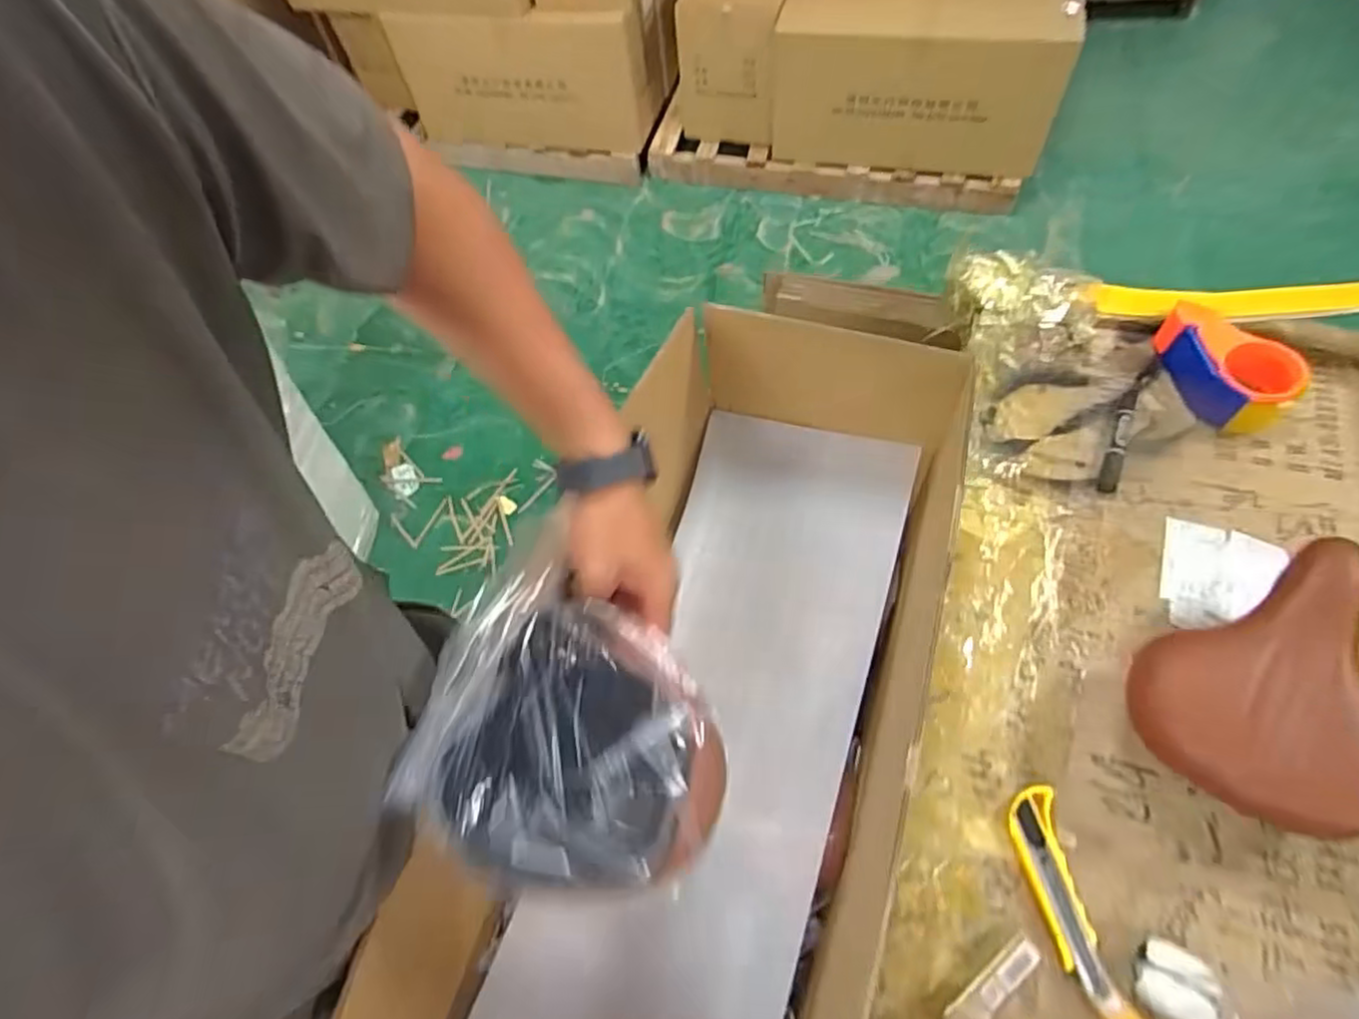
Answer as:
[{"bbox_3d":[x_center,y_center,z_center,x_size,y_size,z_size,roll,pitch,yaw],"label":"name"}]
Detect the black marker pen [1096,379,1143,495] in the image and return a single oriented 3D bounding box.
[{"bbox_3d":[0.514,-0.089,0.791,0.020,0.015,0.170,22,63,17],"label":"black marker pen"}]

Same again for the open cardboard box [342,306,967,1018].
[{"bbox_3d":[0.019,0.222,0.694,0.343,0.255,0.765,16,62,14],"label":"open cardboard box"}]

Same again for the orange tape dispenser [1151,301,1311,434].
[{"bbox_3d":[0.625,-0.169,0.786,0.100,0.065,0.160,-32,62,-14],"label":"orange tape dispenser"}]

